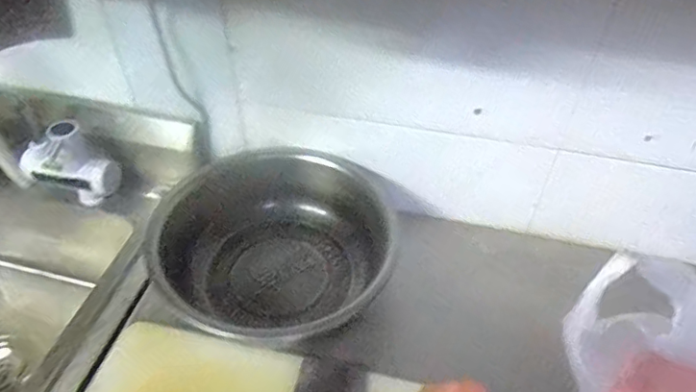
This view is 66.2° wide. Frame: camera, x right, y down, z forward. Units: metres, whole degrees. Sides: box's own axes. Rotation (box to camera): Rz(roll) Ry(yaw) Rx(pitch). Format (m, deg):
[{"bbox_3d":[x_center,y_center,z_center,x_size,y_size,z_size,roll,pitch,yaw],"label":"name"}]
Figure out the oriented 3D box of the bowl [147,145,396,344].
[{"bbox_3d":[-0.115,0.077,0.805,0.325,0.135,0.308,0,46,0],"label":"bowl"}]

